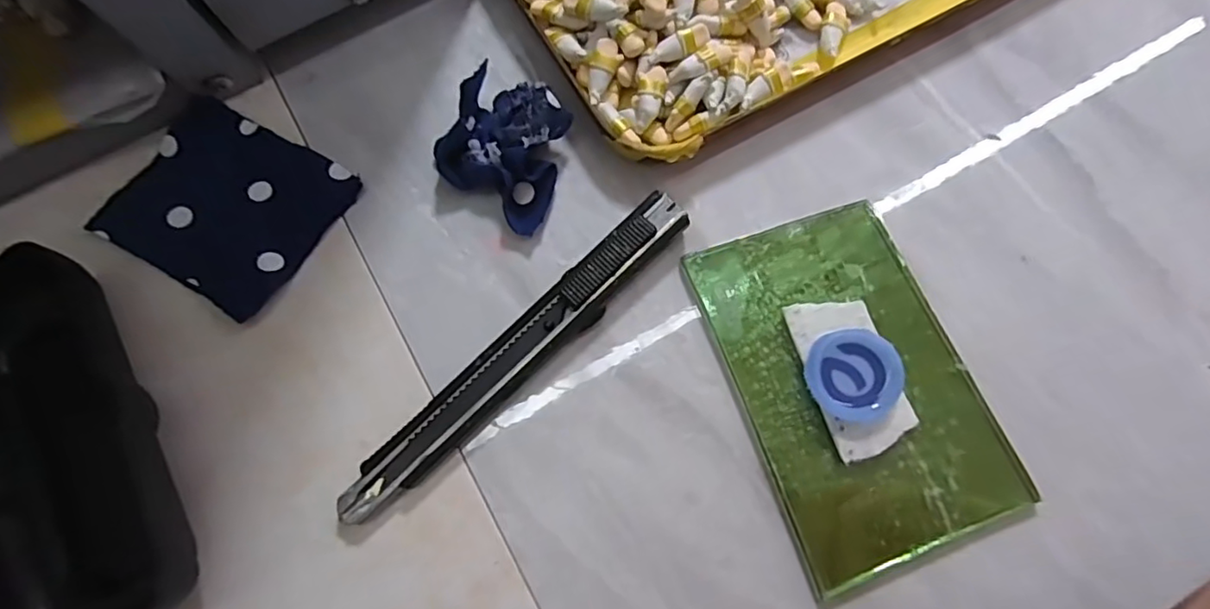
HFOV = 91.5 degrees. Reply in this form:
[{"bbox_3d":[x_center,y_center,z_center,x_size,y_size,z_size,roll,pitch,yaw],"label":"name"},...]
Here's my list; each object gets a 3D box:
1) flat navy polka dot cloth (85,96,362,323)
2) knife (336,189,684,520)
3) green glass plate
[{"bbox_3d":[-0.125,-0.033,0.196,0.066,0.006,0.058,29,79,7],"label":"flat navy polka dot cloth"},{"bbox_3d":[-0.026,0.015,0.180,0.133,0.011,0.015,-43,80,-9],"label":"knife"},{"bbox_3d":[0.074,0.023,0.177,0.066,0.009,0.103,-19,77,-4],"label":"green glass plate"}]

